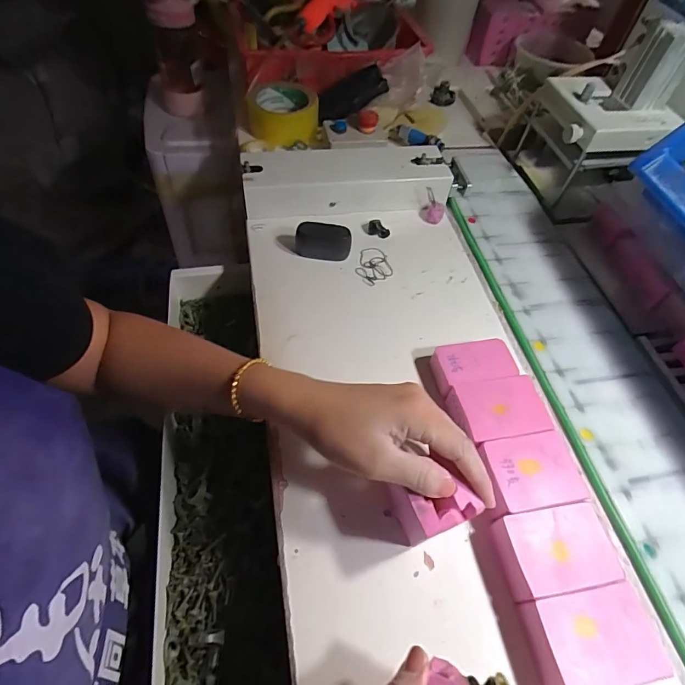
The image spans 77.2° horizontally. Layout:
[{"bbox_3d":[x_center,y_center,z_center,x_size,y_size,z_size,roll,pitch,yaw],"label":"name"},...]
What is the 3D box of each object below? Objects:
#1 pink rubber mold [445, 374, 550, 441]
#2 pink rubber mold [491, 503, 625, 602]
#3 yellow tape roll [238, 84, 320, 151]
[{"bbox_3d":[0.130,0.062,0.370,0.077,0.028,0.053,-6,57,-8],"label":"pink rubber mold"},{"bbox_3d":[0.149,0.152,0.311,0.080,0.030,0.052,-5,56,-7],"label":"pink rubber mold"},{"bbox_3d":[-0.093,-0.335,0.635,0.109,0.054,0.109,2,56,-3],"label":"yellow tape roll"}]

